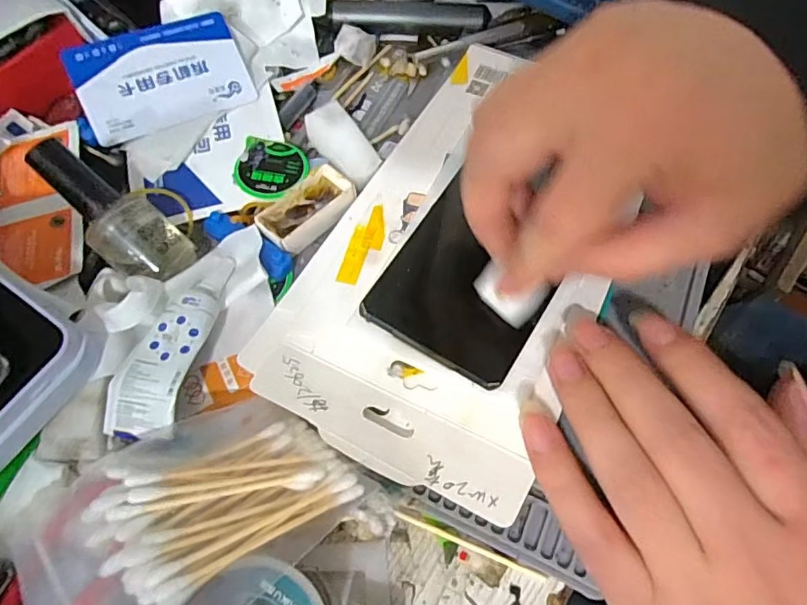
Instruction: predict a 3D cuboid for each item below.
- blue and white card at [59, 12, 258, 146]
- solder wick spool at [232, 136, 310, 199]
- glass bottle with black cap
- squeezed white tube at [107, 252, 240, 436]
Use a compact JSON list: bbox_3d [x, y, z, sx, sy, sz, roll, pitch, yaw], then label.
[{"bbox_3d":[-0.130,-0.123,0.276,0.085,0.004,0.053,-24,93,-14],"label":"blue and white card"},{"bbox_3d":[-0.069,-0.070,0.267,0.036,0.006,0.036,-2,63,3],"label":"solder wick spool"},{"bbox_3d":[-0.133,-0.040,0.235,0.078,0.023,0.034,42,71,-8],"label":"glass bottle with black cap"},{"bbox_3d":[-0.096,0.015,0.219,0.029,0.019,0.087,9,64,8],"label":"squeezed white tube"}]

